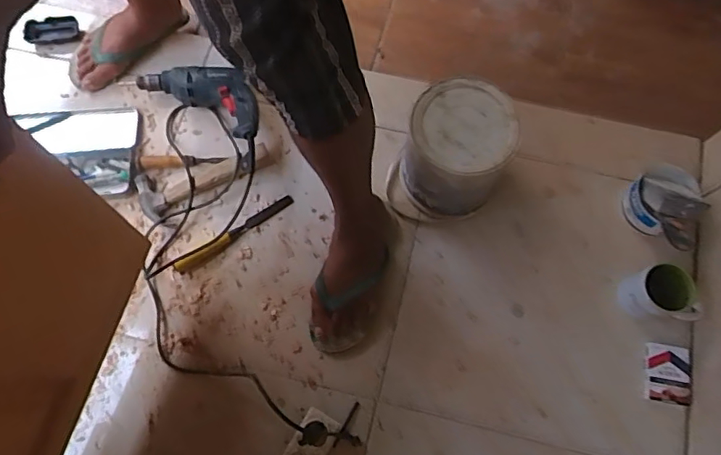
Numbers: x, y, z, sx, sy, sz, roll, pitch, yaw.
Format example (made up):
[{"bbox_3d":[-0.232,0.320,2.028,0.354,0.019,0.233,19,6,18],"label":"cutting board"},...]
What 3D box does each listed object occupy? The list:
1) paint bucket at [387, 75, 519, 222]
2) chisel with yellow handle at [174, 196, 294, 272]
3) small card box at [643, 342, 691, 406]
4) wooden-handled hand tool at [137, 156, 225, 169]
[{"bbox_3d":[0.150,-0.118,0.910,0.170,0.188,0.198,33,74,10],"label":"paint bucket"},{"bbox_3d":[-0.222,0.011,0.952,0.233,0.026,0.030,-35,75,-11],"label":"chisel with yellow handle"},{"bbox_3d":[0.503,0.241,0.878,0.069,0.018,0.092,10,72,3],"label":"small card box"},{"bbox_3d":[-0.336,-0.125,1.005,0.160,0.020,0.027,1,72,0],"label":"wooden-handled hand tool"}]

